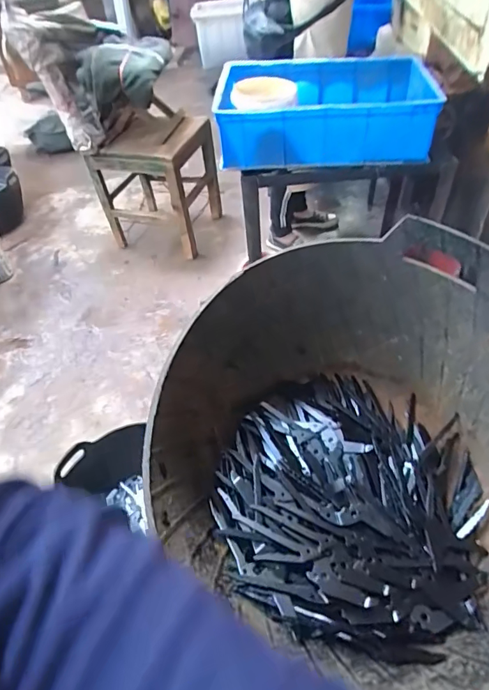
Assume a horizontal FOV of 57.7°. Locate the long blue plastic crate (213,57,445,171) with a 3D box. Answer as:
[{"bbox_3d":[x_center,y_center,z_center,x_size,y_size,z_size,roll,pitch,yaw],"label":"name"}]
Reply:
[{"bbox_3d":[0.194,-0.582,1.112,0.490,0.142,0.334,1,47,7],"label":"long blue plastic crate"}]

